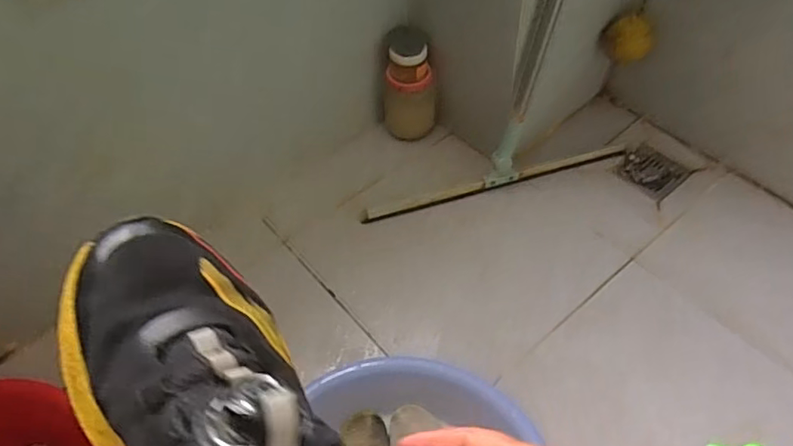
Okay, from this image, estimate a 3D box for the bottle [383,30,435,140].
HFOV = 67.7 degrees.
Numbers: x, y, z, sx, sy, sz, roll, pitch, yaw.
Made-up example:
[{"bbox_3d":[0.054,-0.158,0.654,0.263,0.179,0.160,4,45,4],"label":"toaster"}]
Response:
[{"bbox_3d":[0.024,-0.240,1.063,0.096,0.188,0.076,4,54,5],"label":"bottle"}]

